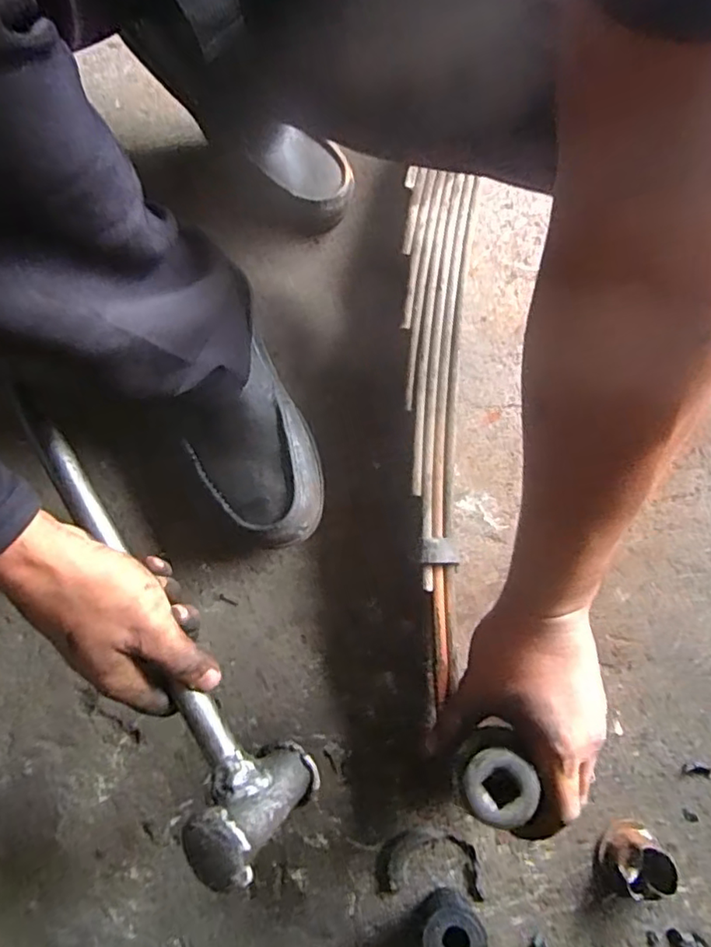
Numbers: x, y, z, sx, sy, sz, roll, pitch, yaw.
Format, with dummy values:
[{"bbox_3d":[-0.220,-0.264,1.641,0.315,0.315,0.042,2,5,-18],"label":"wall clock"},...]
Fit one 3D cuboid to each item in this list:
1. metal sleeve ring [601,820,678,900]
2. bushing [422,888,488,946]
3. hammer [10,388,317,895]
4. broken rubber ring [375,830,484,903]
[{"bbox_3d":[0.226,0.307,0.472,0.041,0.037,0.043,0,77,0],"label":"metal sleeve ring"},{"bbox_3d":[0.073,0.351,0.461,0.046,0.049,0.050,0,77,0],"label":"bushing"},{"bbox_3d":[-0.140,0.088,0.390,0.070,0.085,0.334,-31,83,-7],"label":"hammer"},{"bbox_3d":[0.060,0.323,0.489,0.084,0.007,0.047,2,77,1],"label":"broken rubber ring"}]

